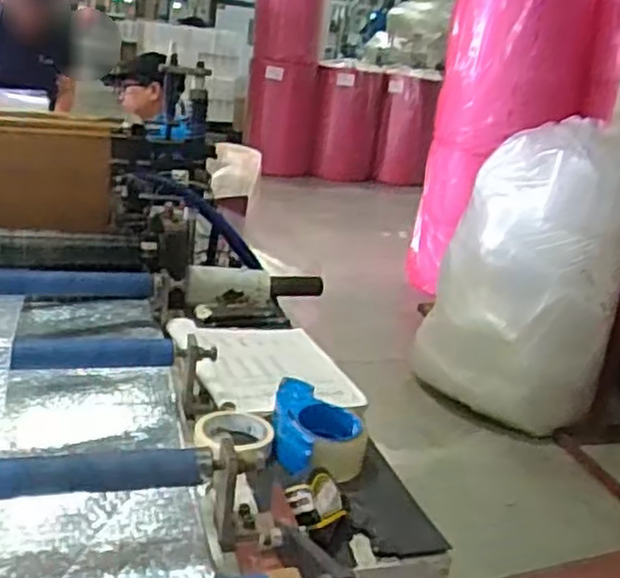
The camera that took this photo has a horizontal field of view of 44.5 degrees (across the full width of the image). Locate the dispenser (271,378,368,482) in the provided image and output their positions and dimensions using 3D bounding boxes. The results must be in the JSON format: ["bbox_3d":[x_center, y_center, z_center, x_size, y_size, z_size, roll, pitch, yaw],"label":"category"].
[{"bbox_3d":[0.012,0.171,0.935,0.111,0.055,0.160,5,19,-6],"label":"dispenser"}]

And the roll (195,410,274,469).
[{"bbox_3d":[-0.094,0.183,0.933,0.093,0.032,0.100,6,19,-2],"label":"roll"}]

